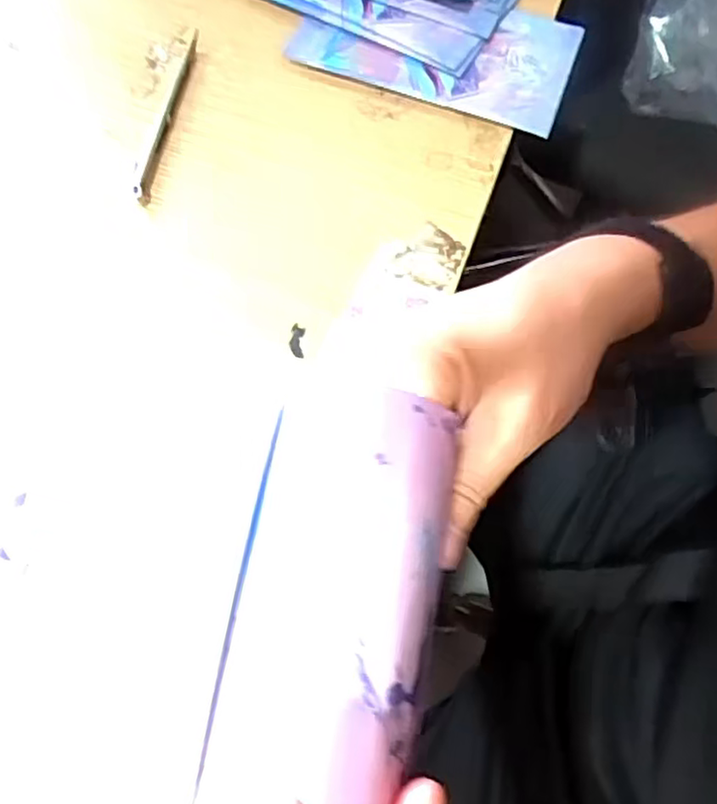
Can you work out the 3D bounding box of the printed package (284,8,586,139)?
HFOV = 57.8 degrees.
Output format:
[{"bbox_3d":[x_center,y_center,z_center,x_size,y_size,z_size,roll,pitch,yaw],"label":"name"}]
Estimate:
[{"bbox_3d":[0.059,-0.266,0.481,0.197,0.010,0.115,19,69,8],"label":"printed package"}]

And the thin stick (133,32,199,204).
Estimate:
[{"bbox_3d":[-0.136,-0.202,0.453,0.014,0.008,0.155,7,68,3],"label":"thin stick"}]

